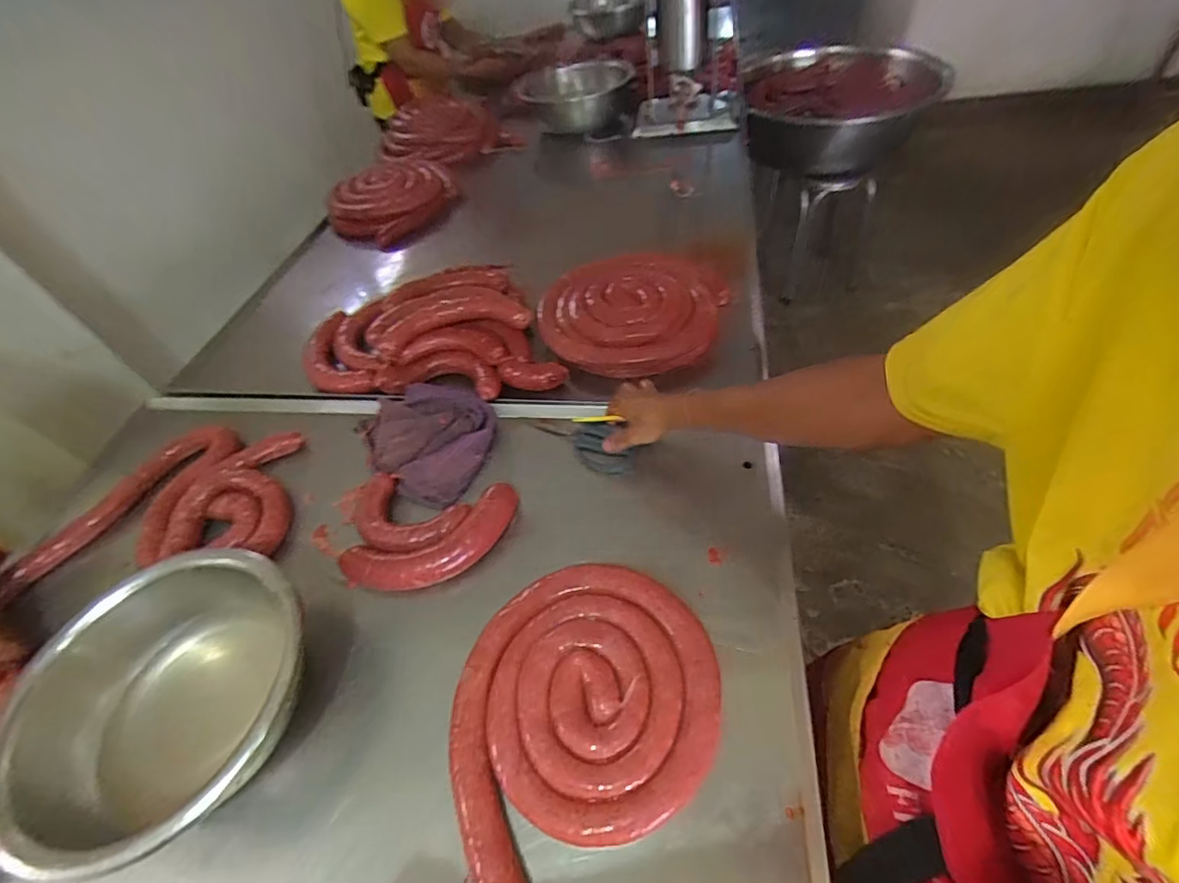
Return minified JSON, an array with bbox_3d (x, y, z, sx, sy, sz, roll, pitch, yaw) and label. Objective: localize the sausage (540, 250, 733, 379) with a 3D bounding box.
[{"bbox_3d":[0.081,-0.236,0.909,0.337,0.067,0.282,-11,50,1],"label":"sausage"}]

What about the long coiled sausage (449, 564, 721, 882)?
[{"bbox_3d":[-0.002,0.324,0.497,0.260,0.050,0.413,-6,50,5],"label":"long coiled sausage"}]

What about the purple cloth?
[{"bbox_3d":[-0.241,-0.013,0.781,0.187,0.056,0.180,19,57,24],"label":"purple cloth"}]

